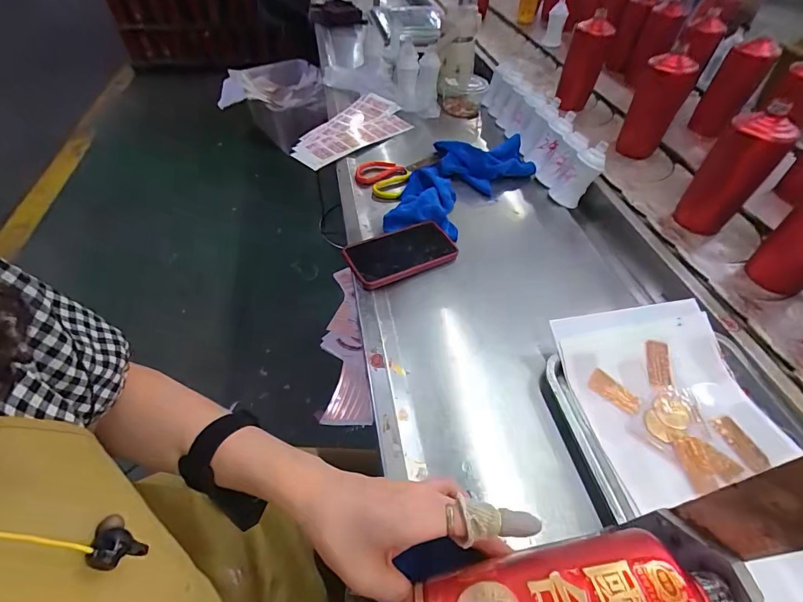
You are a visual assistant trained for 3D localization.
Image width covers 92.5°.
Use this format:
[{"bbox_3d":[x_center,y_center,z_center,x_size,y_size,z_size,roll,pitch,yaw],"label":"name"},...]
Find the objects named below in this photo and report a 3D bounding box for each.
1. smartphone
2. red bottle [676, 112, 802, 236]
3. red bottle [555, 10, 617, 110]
[{"bbox_3d":[0.000,-0.075,0.578,0.160,0.019,0.088,-22,54,-19],"label":"smartphone"},{"bbox_3d":[0.526,-0.205,0.613,0.059,0.179,0.076,-26,56,-22],"label":"red bottle"},{"bbox_3d":[0.439,-0.567,0.942,0.084,0.209,0.074,22,52,15],"label":"red bottle"}]

